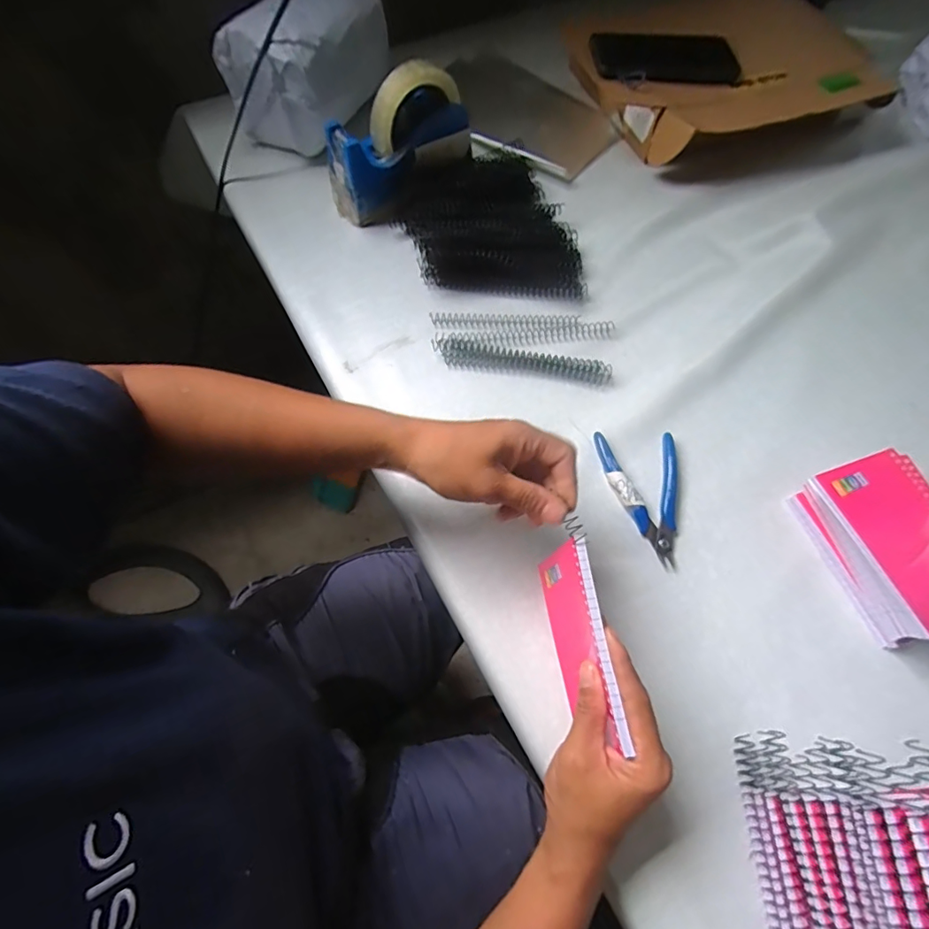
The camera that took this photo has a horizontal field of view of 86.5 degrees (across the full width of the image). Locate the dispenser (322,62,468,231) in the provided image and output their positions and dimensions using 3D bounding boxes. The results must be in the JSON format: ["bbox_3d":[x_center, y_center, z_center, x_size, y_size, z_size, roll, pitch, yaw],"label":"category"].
[{"bbox_3d":[-0.065,-0.338,0.531,0.165,0.120,0.060,-23,68,-11],"label":"dispenser"}]

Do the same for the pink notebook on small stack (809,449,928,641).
[{"bbox_3d":[0.339,0.056,0.379,0.077,0.014,0.129,-20,68,-6],"label":"pink notebook on small stack"}]

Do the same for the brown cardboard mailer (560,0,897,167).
[{"bbox_3d":[0.322,-0.493,0.624,0.341,0.084,0.244,-19,67,-9],"label":"brown cardboard mailer"}]

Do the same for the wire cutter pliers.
[{"bbox_3d":[0.154,0.027,0.428,0.072,0.013,0.119,3,65,1],"label":"wire cutter pliers"}]

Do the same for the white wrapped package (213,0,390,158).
[{"bbox_3d":[-0.180,-0.469,0.585,0.139,0.129,0.176,22,67,9],"label":"white wrapped package"}]

